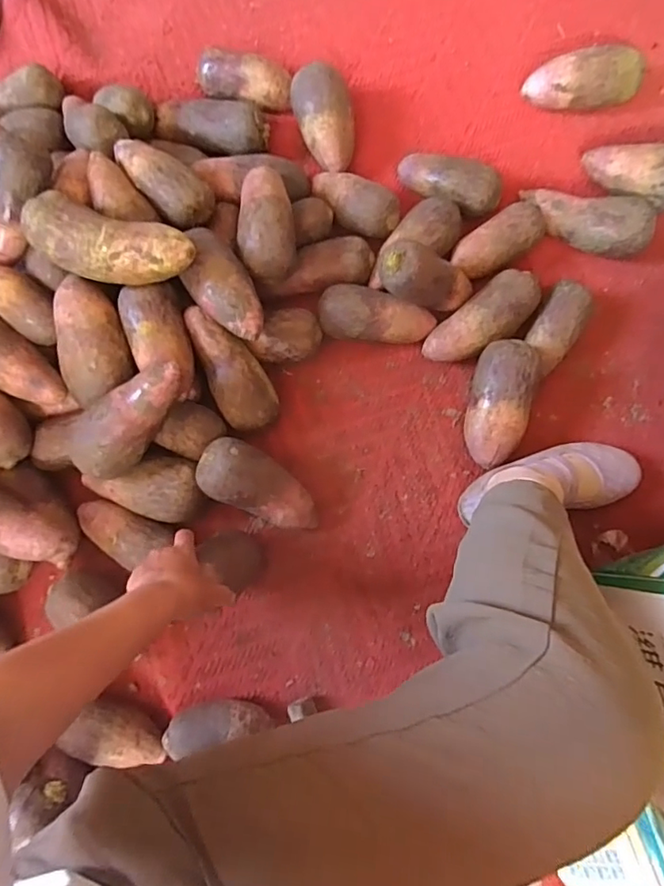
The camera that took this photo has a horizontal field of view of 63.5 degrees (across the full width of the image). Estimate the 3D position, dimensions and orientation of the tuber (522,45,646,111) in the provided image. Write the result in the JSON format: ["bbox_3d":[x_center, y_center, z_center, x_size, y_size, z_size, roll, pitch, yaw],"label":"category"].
[{"bbox_3d":[0.374,-0.538,0.805,0.167,0.075,0.063,-3,80,0],"label":"tuber"}]

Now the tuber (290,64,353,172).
[{"bbox_3d":[-0.010,-0.469,0.785,0.079,0.083,0.136,-12,83,-1],"label":"tuber"}]

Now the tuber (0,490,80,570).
[{"bbox_3d":[-0.402,0.096,0.655,0.176,0.069,0.076,26,83,-13],"label":"tuber"}]

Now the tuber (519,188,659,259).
[{"bbox_3d":[0.363,-0.317,0.771,0.179,0.070,0.078,10,83,2],"label":"tuber"}]

